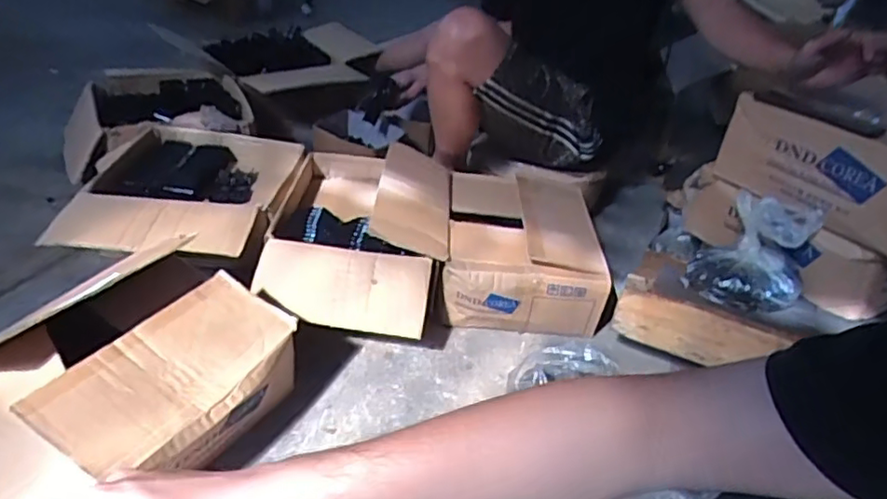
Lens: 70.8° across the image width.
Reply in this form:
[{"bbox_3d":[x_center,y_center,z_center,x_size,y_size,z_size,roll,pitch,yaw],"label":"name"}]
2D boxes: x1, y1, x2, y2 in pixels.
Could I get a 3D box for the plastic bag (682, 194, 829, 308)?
[{"bbox_3d":[0.473,0.002,0.957,0.159,0.128,0.137,24,37,23],"label":"plastic bag"}]

